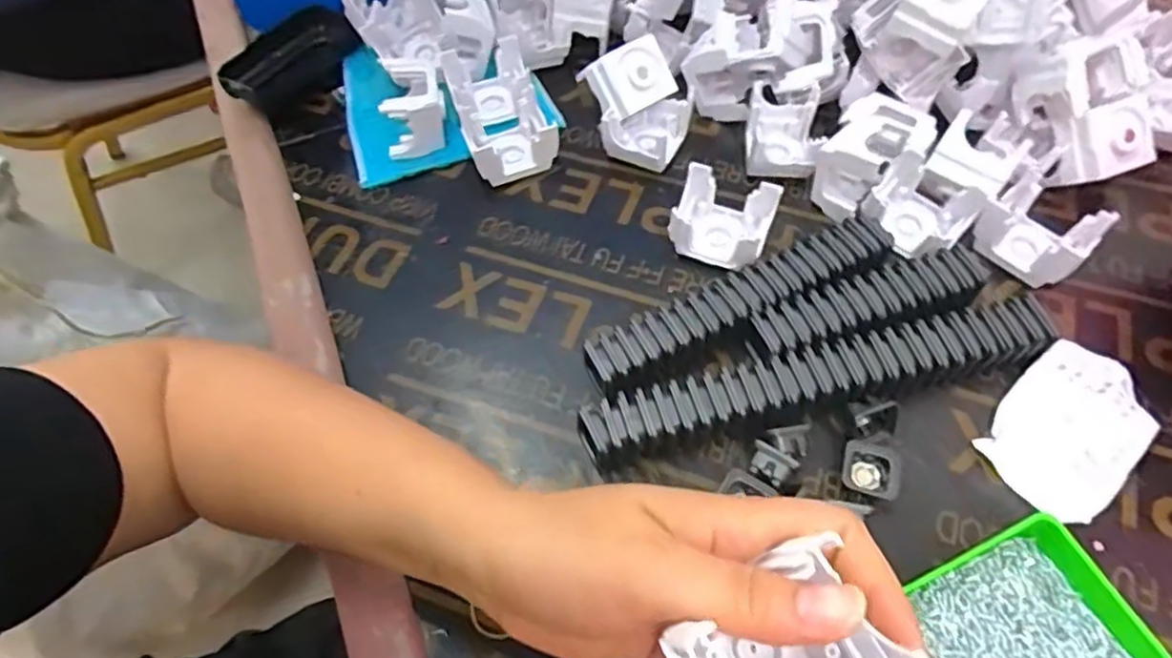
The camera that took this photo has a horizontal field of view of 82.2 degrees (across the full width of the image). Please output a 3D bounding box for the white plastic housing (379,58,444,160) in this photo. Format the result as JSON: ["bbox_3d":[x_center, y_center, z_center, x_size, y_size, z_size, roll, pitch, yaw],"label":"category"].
[{"bbox_3d":[-0.119,-0.154,0.464,0.039,0.045,0.061,-8,58,-3],"label":"white plastic housing"}]

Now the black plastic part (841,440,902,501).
[{"bbox_3d":[0.144,0.073,0.339,0.028,0.013,0.025,12,59,9],"label":"black plastic part"}]

